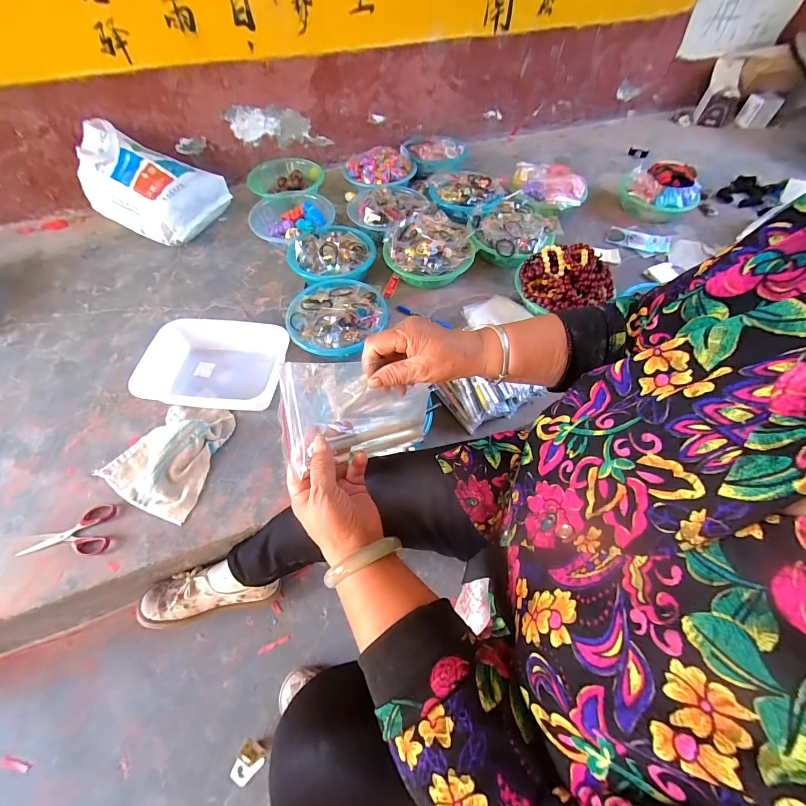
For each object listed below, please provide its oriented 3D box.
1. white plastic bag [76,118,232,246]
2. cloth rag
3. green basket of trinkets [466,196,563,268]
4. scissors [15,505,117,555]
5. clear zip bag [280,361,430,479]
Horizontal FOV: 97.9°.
[{"bbox_3d":[-0.762,-0.652,1.045,0.356,0.212,0.256,17,59,10],"label":"white plastic bag"},{"bbox_3d":[-0.467,0.088,0.677,0.202,0.050,0.225,11,59,8],"label":"cloth rag"},{"bbox_3d":[0.307,-0.487,0.998,0.234,0.081,0.263,30,62,17],"label":"green basket of trinkets"},{"bbox_3d":[-0.585,0.223,0.620,0.151,0.005,0.084,-2,58,0],"label":"scissors"},{"bbox_3d":[-0.041,0.008,0.374,0.164,0.106,0.015,-7,18,-31],"label":"clear zip bag"}]

